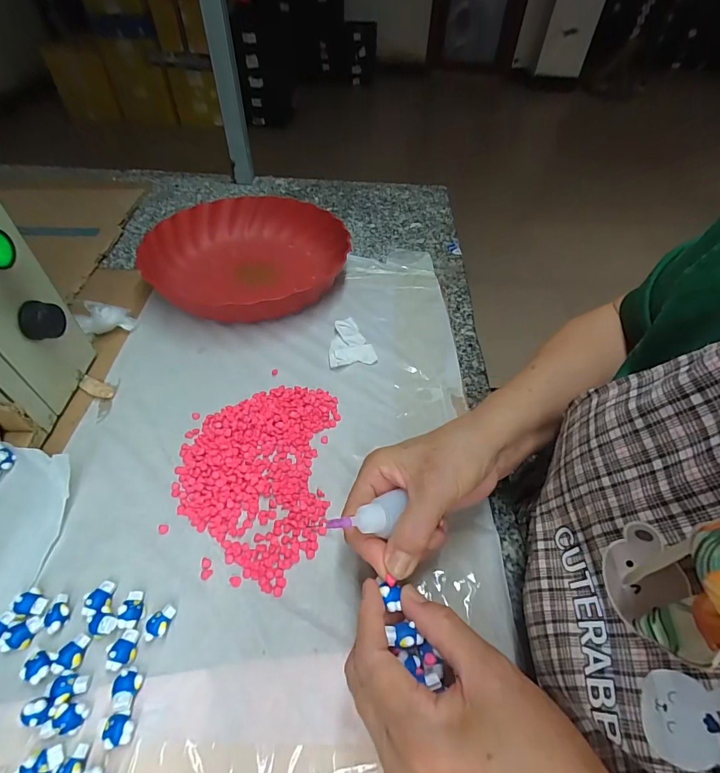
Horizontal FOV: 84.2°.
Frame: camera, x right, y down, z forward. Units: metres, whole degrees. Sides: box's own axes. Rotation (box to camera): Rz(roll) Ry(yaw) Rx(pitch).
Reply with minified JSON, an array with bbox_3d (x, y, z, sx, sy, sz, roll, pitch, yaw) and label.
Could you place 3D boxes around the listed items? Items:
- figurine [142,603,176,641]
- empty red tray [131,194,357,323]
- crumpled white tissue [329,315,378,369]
[{"bbox_3d":[-0.130,0.152,0.257,0.013,0.007,0.022,21,50,16],"label":"figurine"},{"bbox_3d":[-0.136,-0.166,0.502,0.225,0.047,0.219,9,48,6],"label":"empty red tray"},{"bbox_3d":[-0.012,-0.049,0.427,0.047,0.009,0.068,-6,48,-8],"label":"crumpled white tissue"}]

